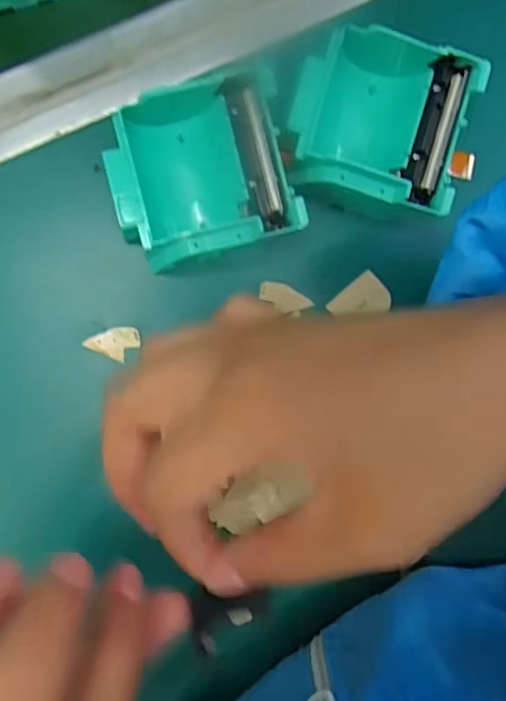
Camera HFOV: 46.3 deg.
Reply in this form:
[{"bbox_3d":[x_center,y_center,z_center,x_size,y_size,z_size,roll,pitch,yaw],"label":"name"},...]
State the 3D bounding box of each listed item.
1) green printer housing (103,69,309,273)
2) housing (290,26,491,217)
[{"bbox_3d":[-0.026,-0.080,0.274,0.081,0.040,0.076,-16,93,-6],"label":"green printer housing"},{"bbox_3d":[0.058,-0.111,0.278,0.083,0.038,0.090,15,89,-7],"label":"housing"}]

